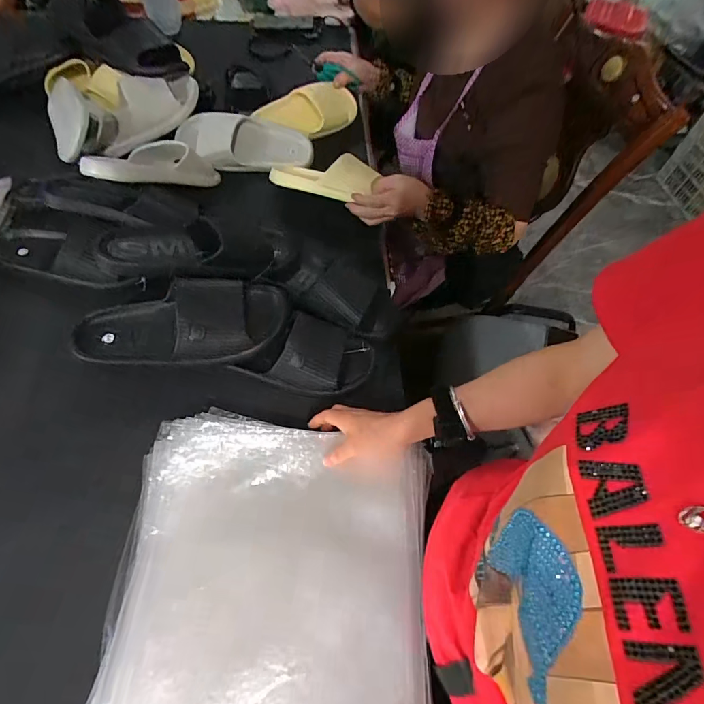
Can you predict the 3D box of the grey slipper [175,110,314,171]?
[{"bbox_3d":[-0.215,-0.435,0.865,0.262,0.073,0.096,0,60,-16],"label":"grey slipper"}]

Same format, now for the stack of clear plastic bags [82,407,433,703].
[{"bbox_3d":[-0.086,0.269,0.437,0.336,0.042,0.400,2,61,0],"label":"stack of clear plastic bags"}]

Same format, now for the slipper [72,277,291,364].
[{"bbox_3d":[-0.235,-0.038,0.585,0.297,0.075,0.112,-10,61,-13],"label":"slipper"}]

